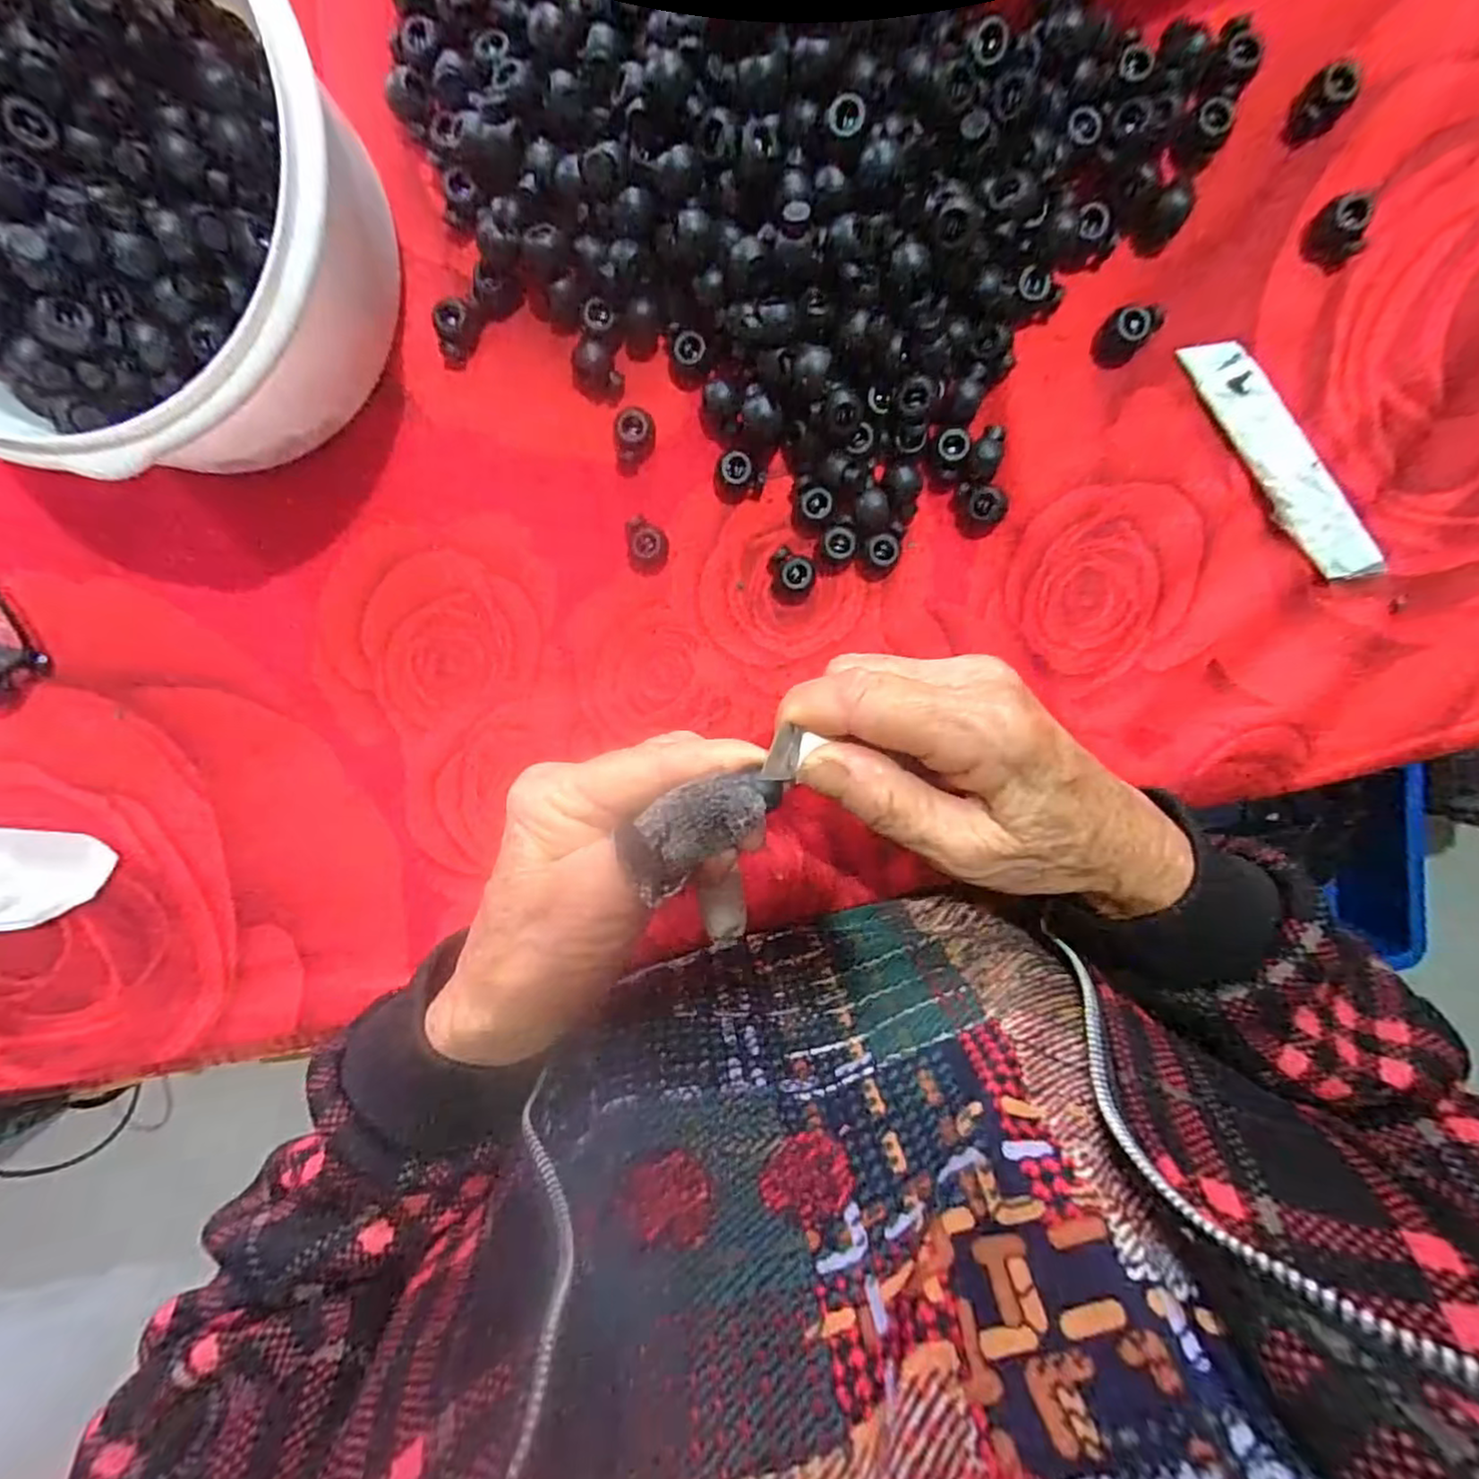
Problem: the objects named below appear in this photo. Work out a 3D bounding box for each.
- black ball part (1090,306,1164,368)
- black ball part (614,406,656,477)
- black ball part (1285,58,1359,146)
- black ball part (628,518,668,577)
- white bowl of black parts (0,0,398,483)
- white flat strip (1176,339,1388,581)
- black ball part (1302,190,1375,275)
[{"bbox_3d":[0.136,-0.143,0.238,0.016,0.010,0.020,28,97,-3],"label":"black ball part"},{"bbox_3d":[-0.041,-0.114,0.258,0.013,0.010,0.022,10,98,0],"label":"black ball part"},{"bbox_3d":[0.193,-0.212,0.224,0.016,0.012,0.015,0,98,1],"label":"black ball part"},{"bbox_3d":[-0.037,-0.076,0.266,0.015,0.010,0.020,9,98,0],"label":"black ball part"},{"bbox_3d":[-0.196,-0.170,0.218,0.161,0.074,0.154,0,98,1],"label":"white bowl of black parts"},{"bbox_3d":[0.196,-0.100,0.242,0.020,0.007,0.101,-37,96,5],"label":"white flat strip"},{"bbox_3d":[0.204,-0.172,0.229,0.016,0.012,0.019,-37,96,5],"label":"black ball part"}]

